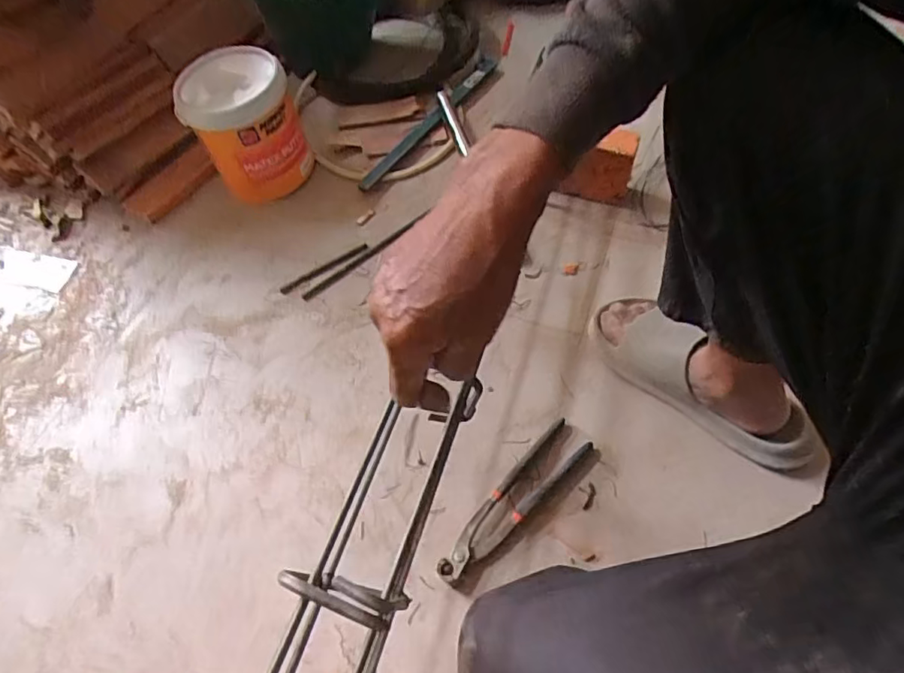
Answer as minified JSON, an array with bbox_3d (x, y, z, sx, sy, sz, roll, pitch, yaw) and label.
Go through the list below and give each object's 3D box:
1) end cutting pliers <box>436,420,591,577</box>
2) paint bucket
[{"bbox_3d":[0.070,0.182,0.619,0.047,0.017,0.220,38,67,23],"label":"end cutting pliers"},{"bbox_3d":[-0.318,-0.331,0.859,0.146,0.170,0.171,-29,61,-14],"label":"paint bucket"}]

